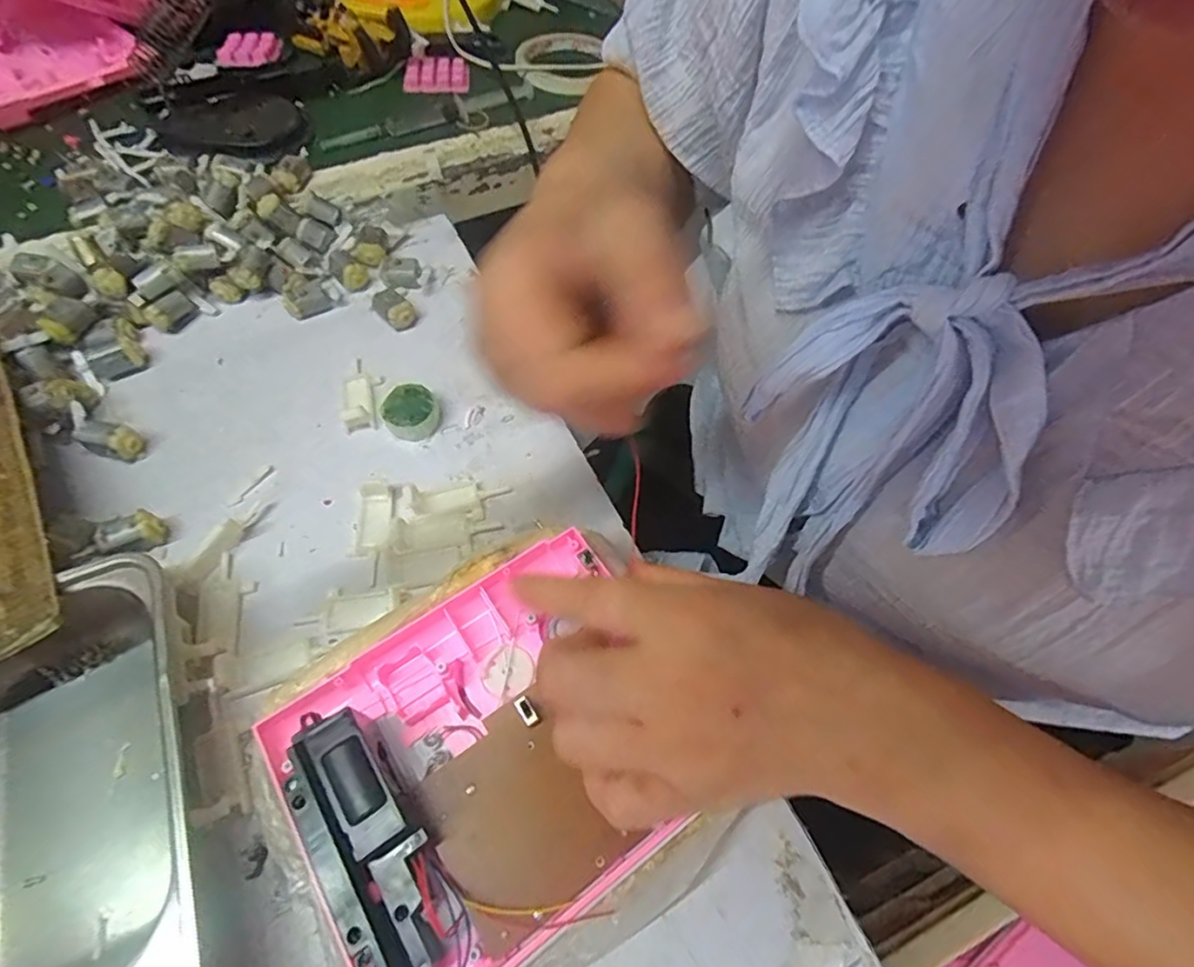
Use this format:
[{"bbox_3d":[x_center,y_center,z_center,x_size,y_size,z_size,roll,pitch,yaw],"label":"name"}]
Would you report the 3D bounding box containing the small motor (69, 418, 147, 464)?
[{"bbox_3d":[-0.283,-0.024,0.347,0.031,0.021,0.017,14,60,5],"label":"small motor"}]

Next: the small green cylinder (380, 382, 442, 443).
[{"bbox_3d":[-0.114,-0.044,0.368,0.033,0.018,0.030,1,60,-2],"label":"small green cylinder"}]

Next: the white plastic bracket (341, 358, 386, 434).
[{"bbox_3d":[-0.150,-0.061,0.377,0.024,0.017,0.056,-2,60,-4],"label":"white plastic bracket"}]

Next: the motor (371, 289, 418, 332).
[{"bbox_3d":[-0.140,-0.120,0.410,0.031,0.018,0.017,39,65,18],"label":"motor"}]

